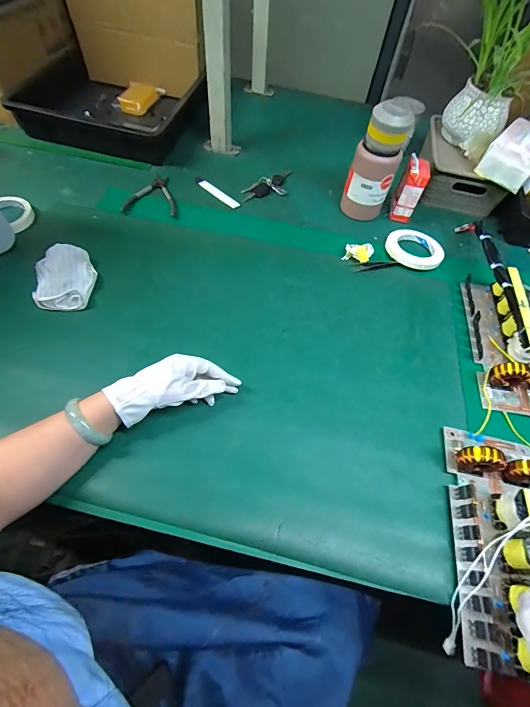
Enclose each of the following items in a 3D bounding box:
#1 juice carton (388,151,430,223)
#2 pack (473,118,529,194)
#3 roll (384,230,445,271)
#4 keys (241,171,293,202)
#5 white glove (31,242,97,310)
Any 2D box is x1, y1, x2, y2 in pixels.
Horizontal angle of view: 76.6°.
[{"bbox_3d":[0.304,-0.343,0.705,0.050,0.116,0.049,18,59,8],"label":"juice carton"},{"bbox_3d":[0.514,-0.414,0.665,0.101,0.109,0.124,38,63,17],"label":"pack"},{"bbox_3d":[0.308,-0.216,0.693,0.113,0.014,0.113,1,59,-2],"label":"roll"},{"bbox_3d":[0.014,-0.382,0.762,0.149,0.020,0.060,-28,64,-19],"label":"keys"},{"bbox_3d":[-0.333,-0.127,0.557,0.090,0.036,0.111,-6,59,-6],"label":"white glove"}]

